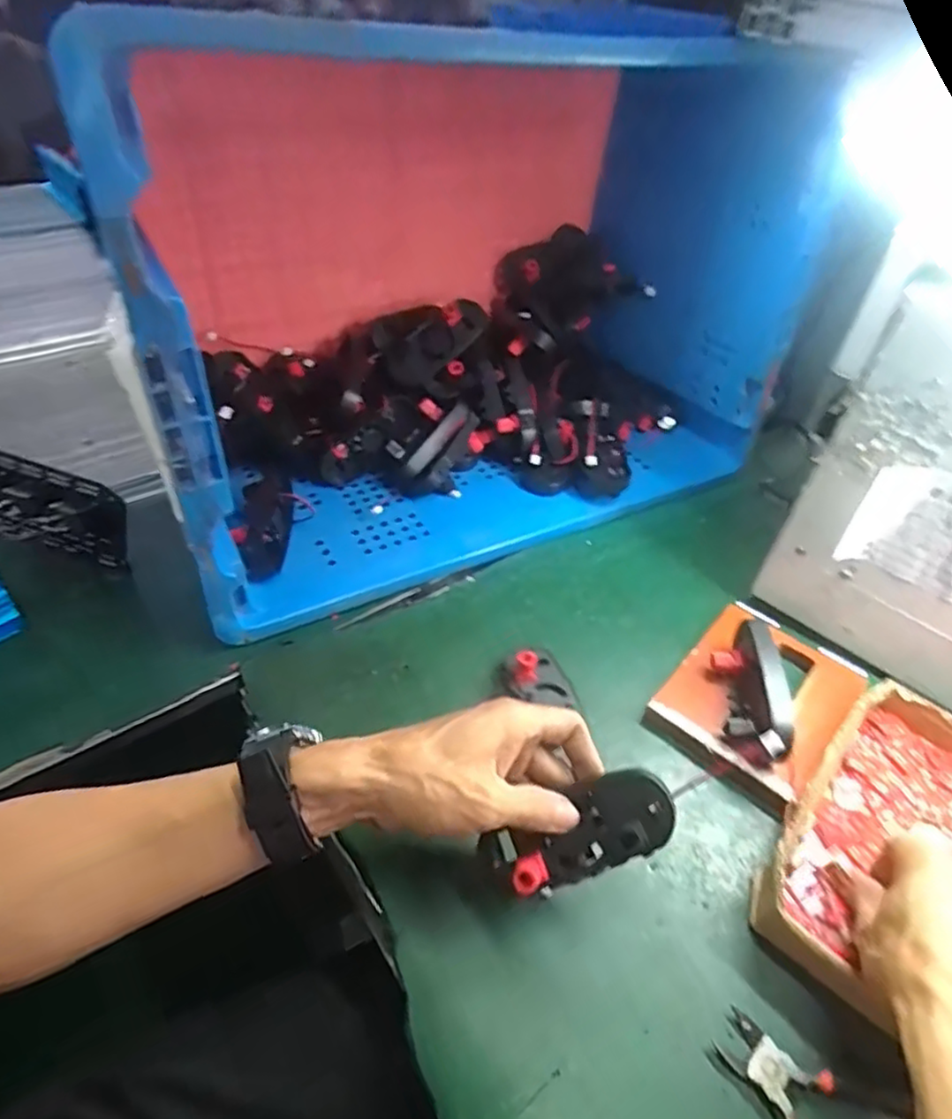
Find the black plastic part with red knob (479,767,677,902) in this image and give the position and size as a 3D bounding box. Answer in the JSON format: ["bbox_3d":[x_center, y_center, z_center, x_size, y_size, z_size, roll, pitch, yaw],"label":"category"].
[{"bbox_3d":[0.059,0.157,0.384,0.107,0.032,0.045,-25,48,-3],"label":"black plastic part with red knob"}]

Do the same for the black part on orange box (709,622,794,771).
[{"bbox_3d":[0.202,0.092,0.500,0.037,0.056,0.114,6,43,1],"label":"black part on orange box"}]

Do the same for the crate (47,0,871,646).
[{"bbox_3d":[-0.016,-0.248,0.618,0.560,0.394,0.326,-19,48,-24],"label":"crate"}]

